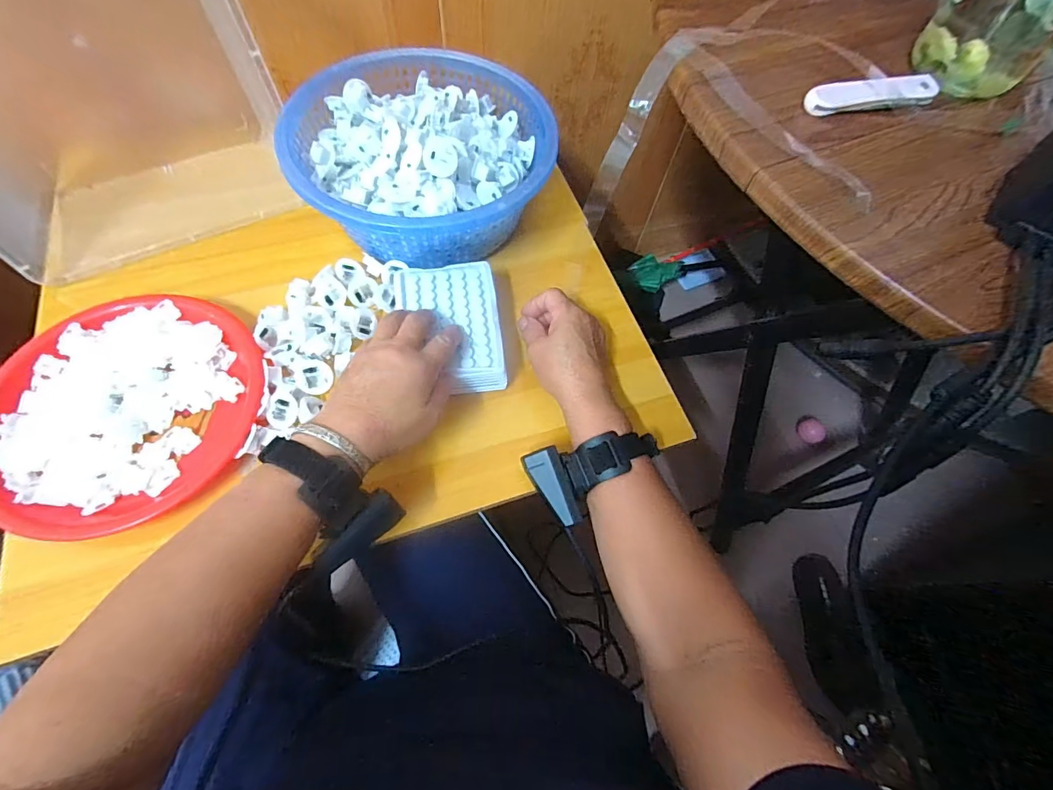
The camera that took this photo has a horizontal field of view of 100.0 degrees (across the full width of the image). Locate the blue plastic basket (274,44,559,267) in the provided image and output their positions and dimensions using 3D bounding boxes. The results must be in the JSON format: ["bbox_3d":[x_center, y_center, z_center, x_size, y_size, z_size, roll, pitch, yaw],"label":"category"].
[{"bbox_3d":[-0.108,-0.259,0.497,0.262,0.109,0.246,10,65,2],"label":"blue plastic basket"}]

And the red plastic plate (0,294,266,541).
[{"bbox_3d":[-0.358,0.009,0.401,0.221,0.026,0.222,1,65,-2],"label":"red plastic plate"}]

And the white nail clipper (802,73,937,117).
[{"bbox_3d":[0.237,-0.203,0.300,0.094,0.011,0.022,-12,66,-8],"label":"white nail clipper"}]

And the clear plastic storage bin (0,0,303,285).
[{"bbox_3d":[-0.431,-0.310,0.410,0.315,0.283,0.207,-29,70,-15],"label":"clear plastic storage bin"}]

